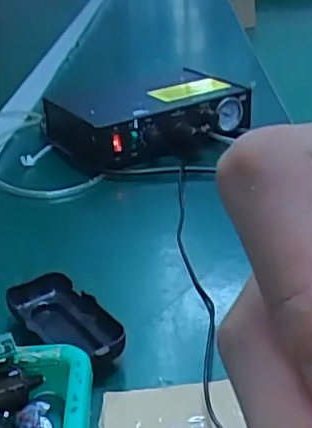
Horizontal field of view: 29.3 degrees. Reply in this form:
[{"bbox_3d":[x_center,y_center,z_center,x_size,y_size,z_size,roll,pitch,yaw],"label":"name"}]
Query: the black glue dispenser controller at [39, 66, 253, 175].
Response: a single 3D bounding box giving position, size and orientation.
[{"bbox_3d":[-0.005,-0.130,0.808,0.251,0.072,0.171,-14,30,-20],"label":"black glue dispenser controller"}]

